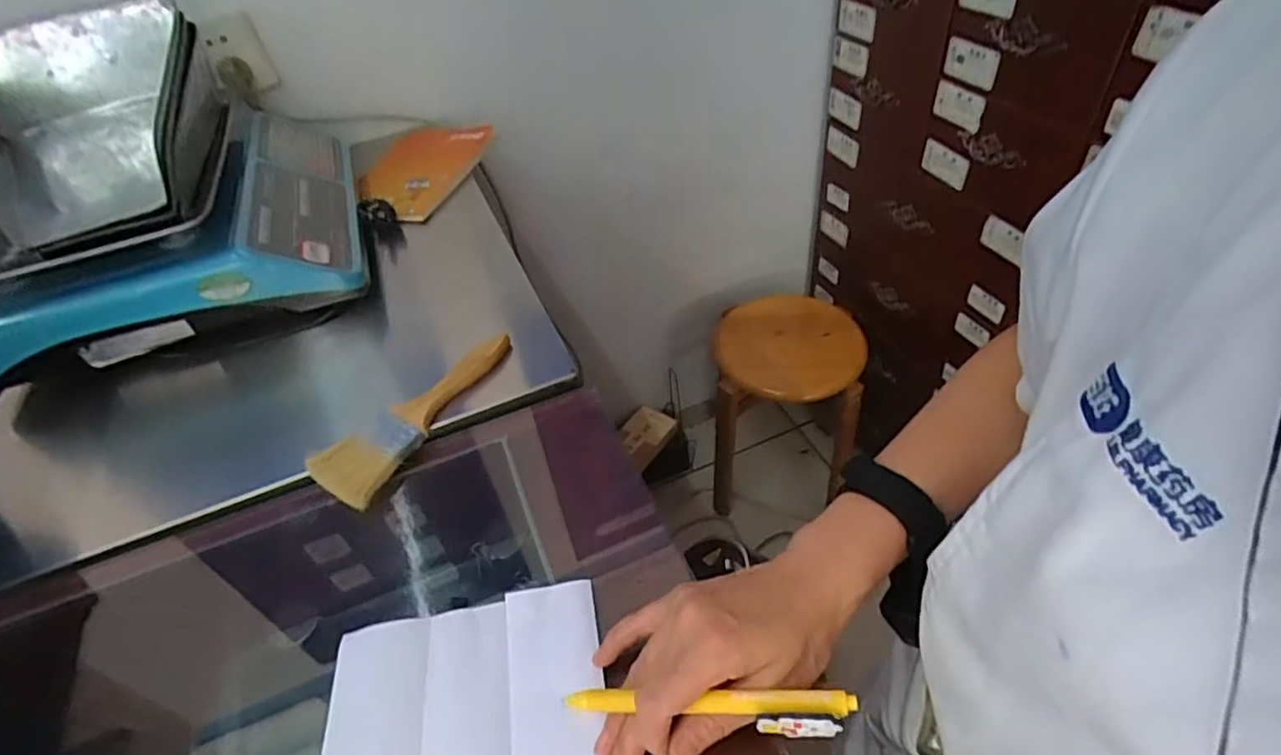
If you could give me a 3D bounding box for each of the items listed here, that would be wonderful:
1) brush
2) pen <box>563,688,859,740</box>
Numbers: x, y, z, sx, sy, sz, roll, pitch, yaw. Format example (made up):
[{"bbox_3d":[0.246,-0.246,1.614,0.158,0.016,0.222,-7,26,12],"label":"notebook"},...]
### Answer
[{"bbox_3d":[-0.175,0.022,0.505,0.051,0.021,0.175,20,51,25],"label":"brush"},{"bbox_3d":[0.029,0.156,0.299,0.136,0.010,0.020,-7,44,16],"label":"pen"}]

